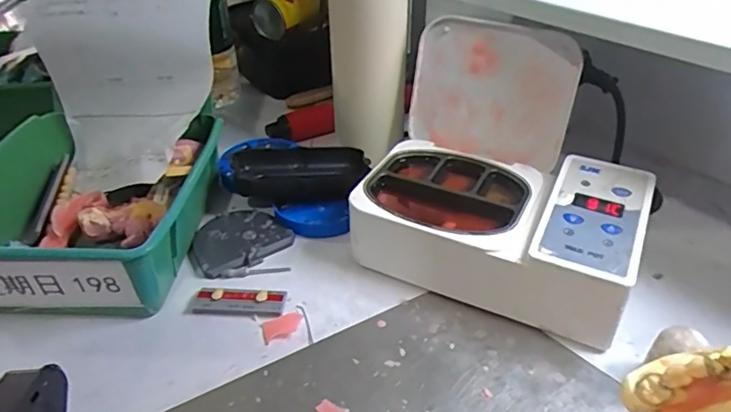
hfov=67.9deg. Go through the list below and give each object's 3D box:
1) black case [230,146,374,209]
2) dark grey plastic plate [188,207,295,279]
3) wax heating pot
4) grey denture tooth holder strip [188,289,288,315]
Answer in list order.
[{"bbox_3d":[-0.054,-0.028,0.464,0.110,0.033,0.051,-6,37,-10],"label":"black case"},{"bbox_3d":[-0.098,0.025,0.418,0.074,0.005,0.058,-17,41,-24],"label":"dark grey plastic plate"},{"bbox_3d":[0.096,-0.027,0.381,0.191,0.130,0.159,18,40,21],"label":"wax heating pot"},{"bbox_3d":[-0.086,0.064,0.369,0.063,0.007,0.019,2,37,1],"label":"grey denture tooth holder strip"}]

